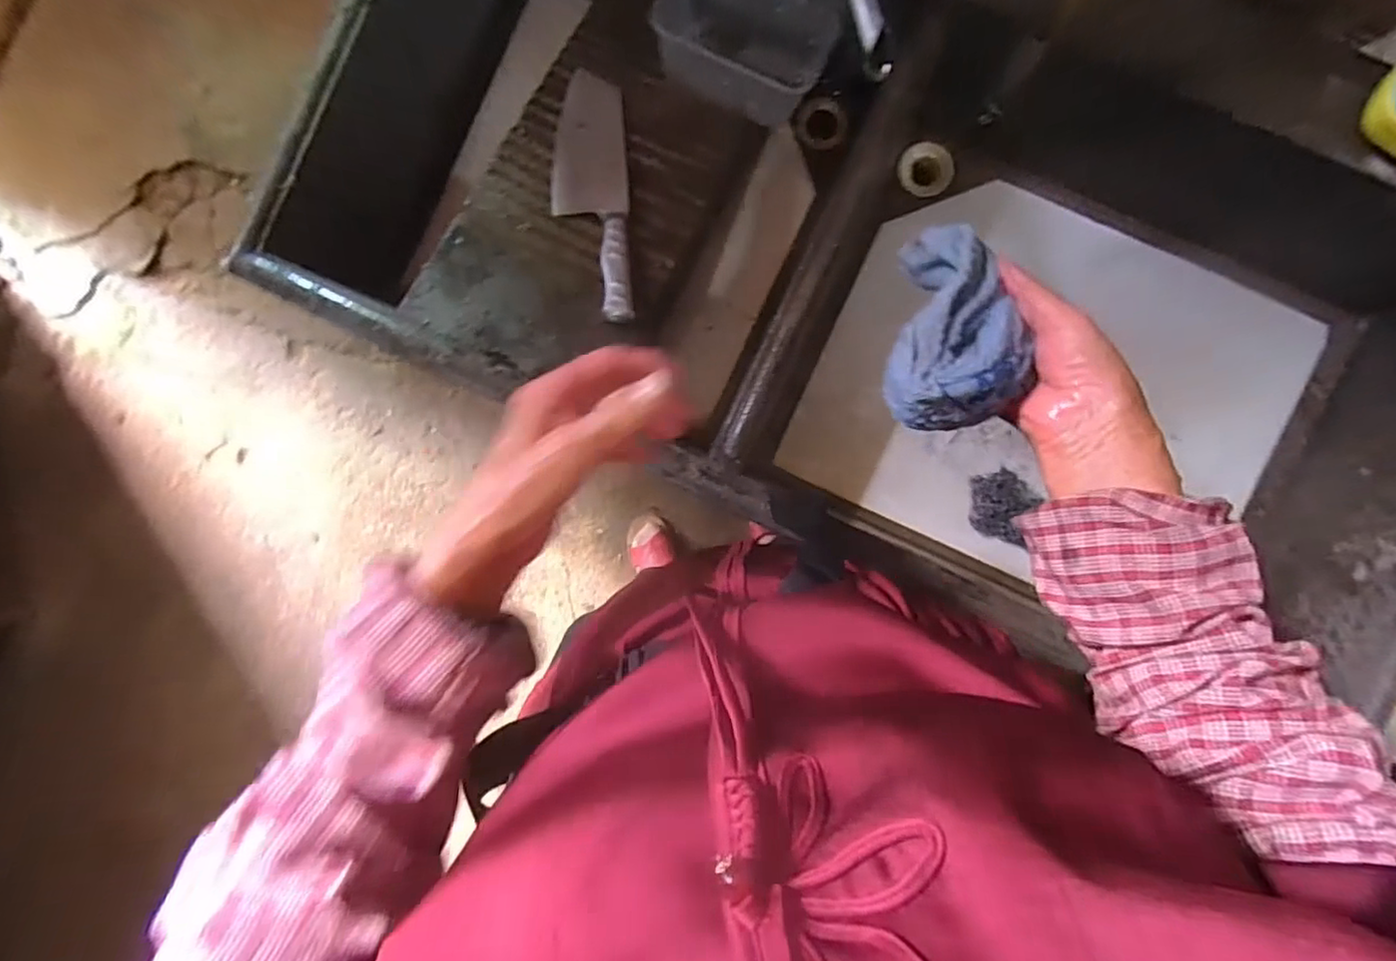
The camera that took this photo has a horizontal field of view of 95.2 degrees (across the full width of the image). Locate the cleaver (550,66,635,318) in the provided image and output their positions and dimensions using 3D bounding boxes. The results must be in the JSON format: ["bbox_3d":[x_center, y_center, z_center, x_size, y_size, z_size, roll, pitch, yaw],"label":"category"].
[{"bbox_3d":[-0.096,-0.266,0.594,0.075,0.015,0.256,-10,77,4],"label":"cleaver"}]

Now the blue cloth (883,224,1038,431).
[{"bbox_3d":[0.150,-0.083,0.360,0.075,0.053,0.112,7,93,3],"label":"blue cloth"}]

